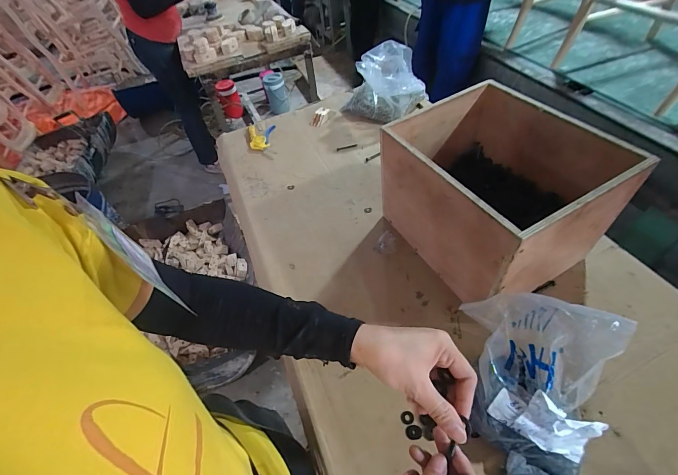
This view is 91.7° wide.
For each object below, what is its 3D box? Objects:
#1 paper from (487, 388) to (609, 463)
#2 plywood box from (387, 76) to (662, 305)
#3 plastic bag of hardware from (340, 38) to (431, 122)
[{"bbox_3d":[0.260,0.237,0.421,0.121,0.063,0.054,22,57,24],"label":"paper"},{"bbox_3d":[0.275,-0.077,0.618,0.264,0.241,0.321,-27,52,-14],"label":"plywood box"},{"bbox_3d":[0.134,-0.468,1.010,0.244,0.158,0.186,2,50,9],"label":"plastic bag of hardware"}]

